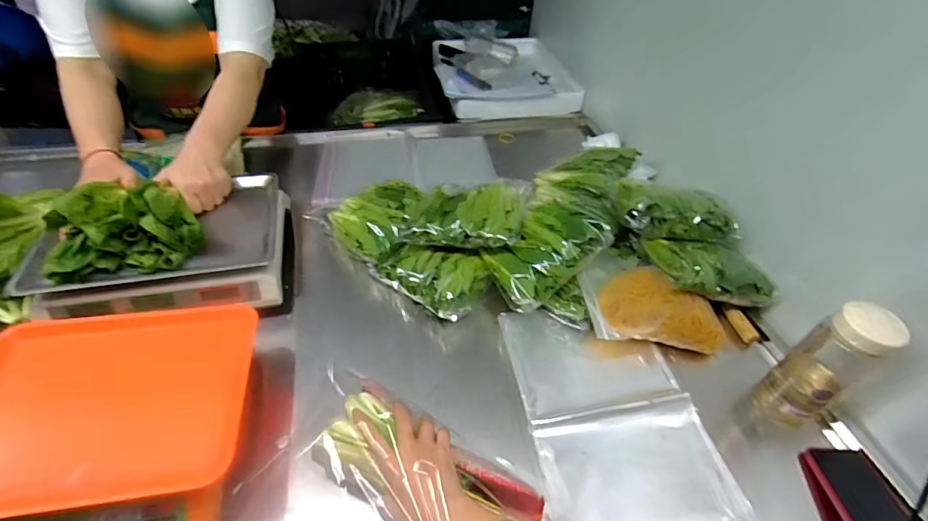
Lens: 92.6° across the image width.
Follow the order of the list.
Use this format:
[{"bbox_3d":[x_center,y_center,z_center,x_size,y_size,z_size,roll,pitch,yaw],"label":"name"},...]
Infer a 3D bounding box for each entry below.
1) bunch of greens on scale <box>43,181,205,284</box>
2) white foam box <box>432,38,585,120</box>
[{"bbox_3d":[-0.495,-0.047,0.638,0.187,0.097,0.128,-24,52,-25],"label":"bunch of greens on scale"},{"bbox_3d":[0.116,-0.598,1.392,0.417,0.095,0.425,-4,46,-9],"label":"white foam box"}]

